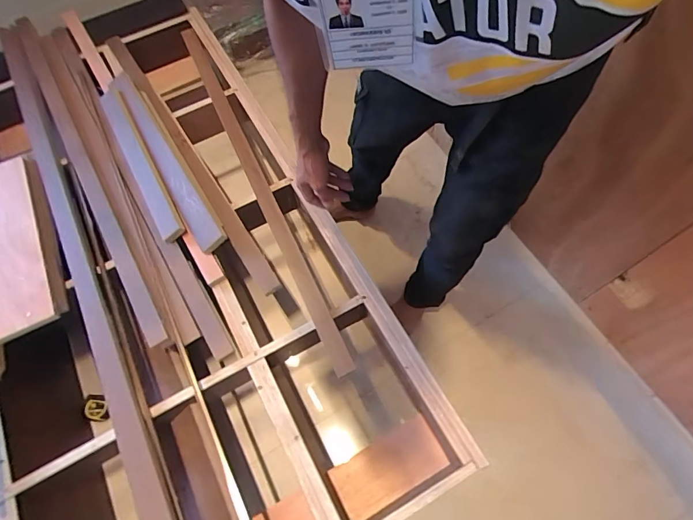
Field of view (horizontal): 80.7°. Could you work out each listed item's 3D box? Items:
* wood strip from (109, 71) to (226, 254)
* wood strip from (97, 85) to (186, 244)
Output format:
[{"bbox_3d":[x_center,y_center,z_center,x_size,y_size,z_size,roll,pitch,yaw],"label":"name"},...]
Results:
[{"bbox_3d":[-0.468,-0.276,1.038,0.073,0.030,0.611,-31,67,-12],"label":"wood strip"},{"bbox_3d":[-0.535,-0.266,1.040,0.063,0.020,0.517,-28,67,-11],"label":"wood strip"}]

